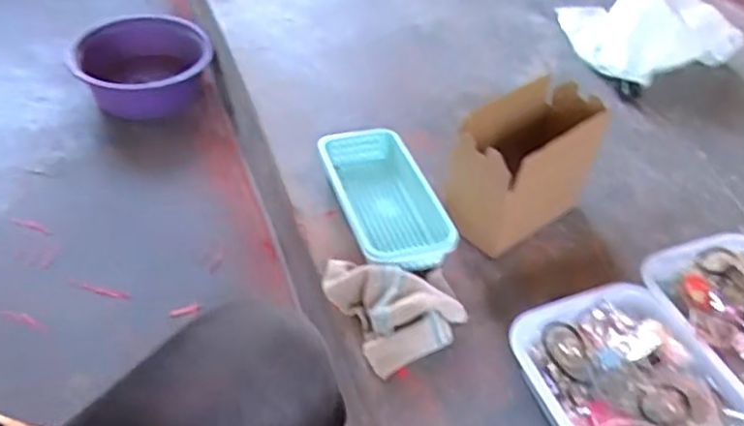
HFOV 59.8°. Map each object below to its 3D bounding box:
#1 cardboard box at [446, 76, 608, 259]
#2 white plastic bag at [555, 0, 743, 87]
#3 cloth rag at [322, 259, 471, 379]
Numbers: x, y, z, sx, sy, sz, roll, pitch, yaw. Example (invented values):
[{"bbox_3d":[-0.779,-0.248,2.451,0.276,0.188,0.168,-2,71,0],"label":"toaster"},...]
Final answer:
[{"bbox_3d":[0.209,-0.053,0.886,0.212,0.195,0.108,-32,55,-31],"label":"cardboard box"},{"bbox_3d":[0.551,-0.367,1.244,0.283,0.165,0.272,3,44,-3],"label":"white plastic bag"},{"bbox_3d":[0.034,0.102,0.812,0.158,0.063,0.161,-14,48,-19],"label":"cloth rag"}]

